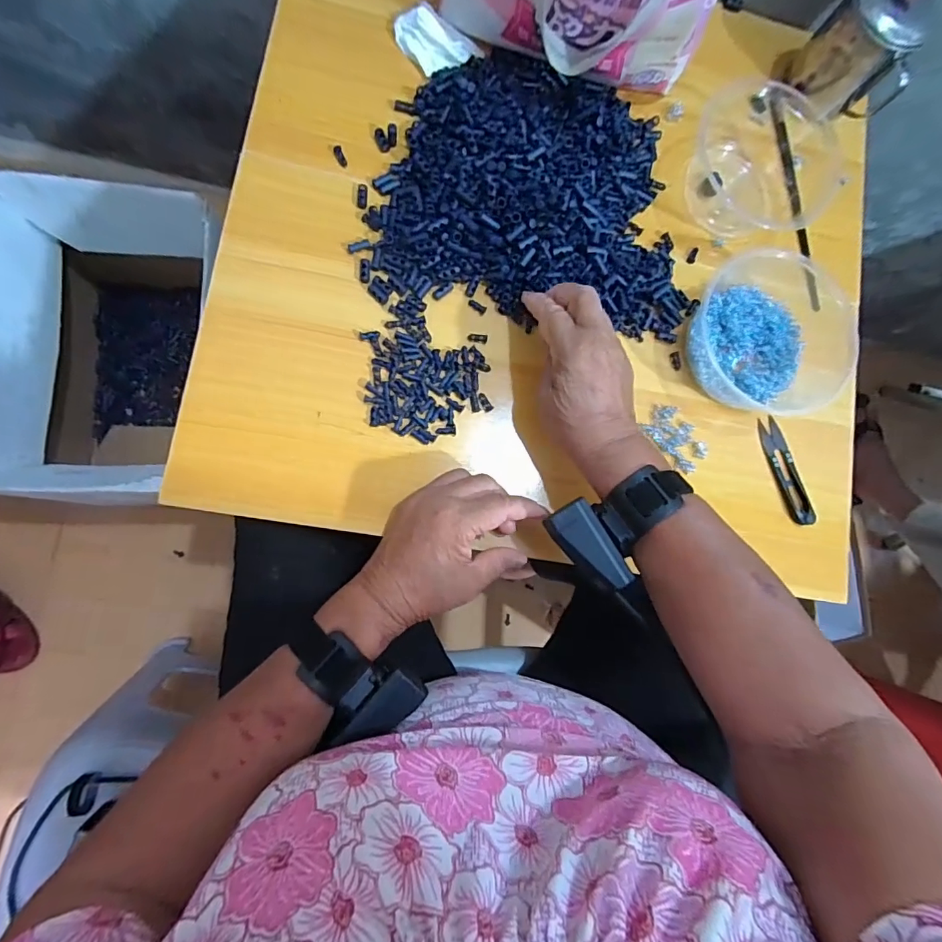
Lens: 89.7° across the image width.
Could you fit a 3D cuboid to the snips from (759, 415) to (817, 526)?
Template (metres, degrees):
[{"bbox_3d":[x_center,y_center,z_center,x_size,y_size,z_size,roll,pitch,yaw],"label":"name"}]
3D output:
[{"bbox_3d":[0.290,0.000,0.436,0.023,0.013,0.100,-15,87,-9],"label":"snips"}]

